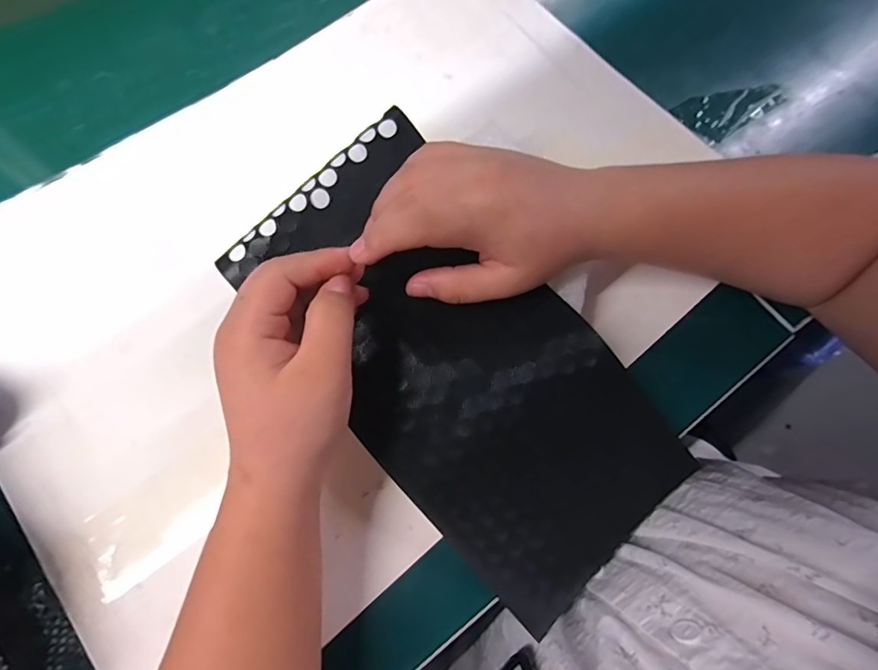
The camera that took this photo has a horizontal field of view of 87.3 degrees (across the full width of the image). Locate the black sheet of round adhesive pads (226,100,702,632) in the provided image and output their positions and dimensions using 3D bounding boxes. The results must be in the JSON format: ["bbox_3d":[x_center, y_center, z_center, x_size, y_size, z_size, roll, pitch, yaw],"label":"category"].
[{"bbox_3d":[0.011,0.015,0.253,0.131,0.019,0.258,-42,88,-4],"label":"black sheet of round adhesive pads"}]

